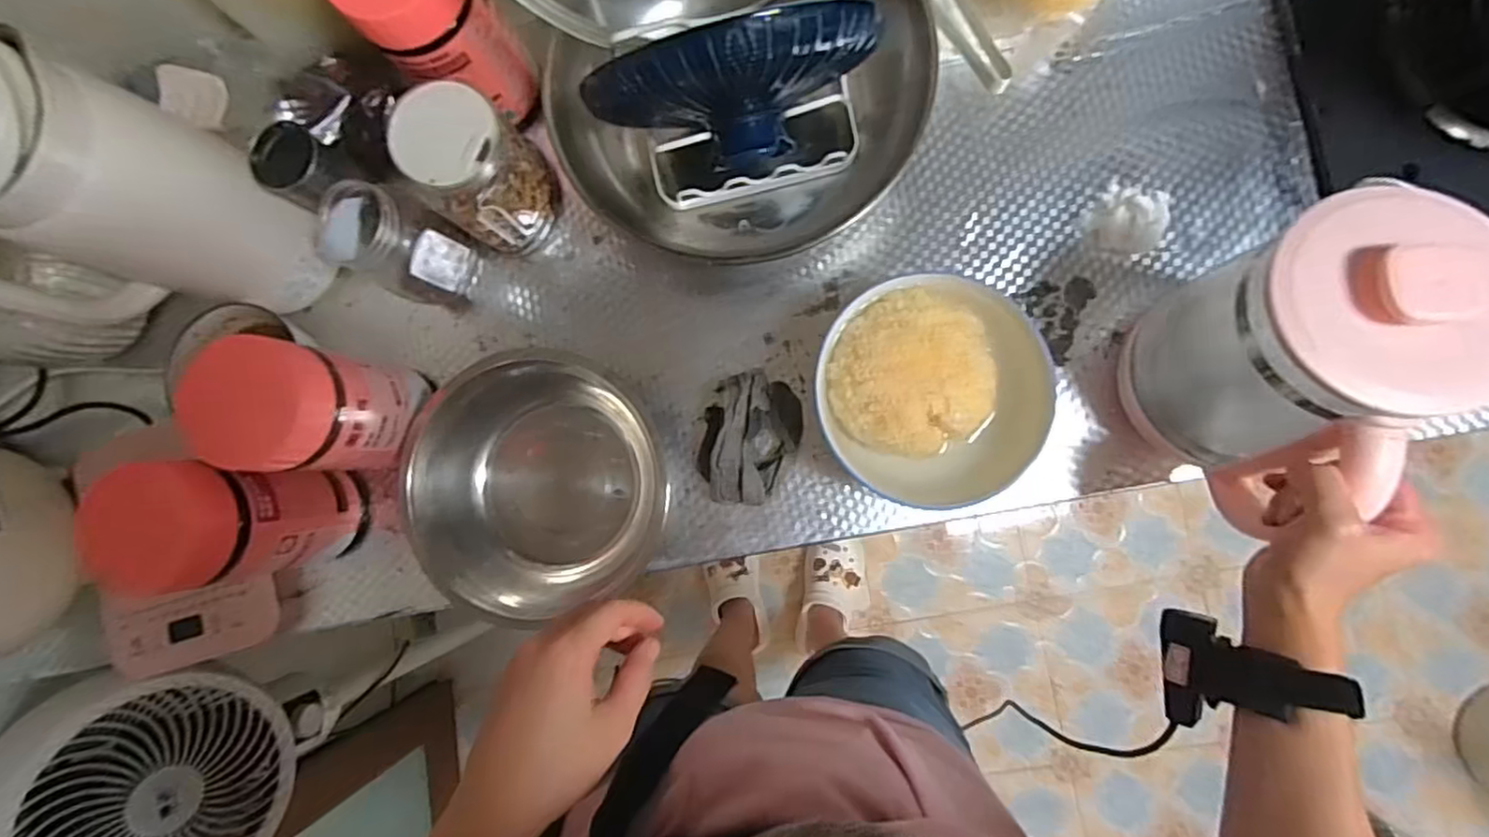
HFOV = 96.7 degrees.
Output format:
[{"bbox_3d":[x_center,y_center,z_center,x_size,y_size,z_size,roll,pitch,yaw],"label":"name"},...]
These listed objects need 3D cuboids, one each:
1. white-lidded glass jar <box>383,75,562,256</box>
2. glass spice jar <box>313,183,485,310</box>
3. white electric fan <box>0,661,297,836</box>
[{"bbox_3d":[-0.218,-0.206,0.556,0.095,0.139,0.080,-44,83,2],"label":"white-lidded glass jar"},{"bbox_3d":[-0.299,-0.150,0.580,0.085,0.112,0.075,25,89,7],"label":"glass spice jar"},{"bbox_3d":[-0.554,0.352,0.608,0.135,0.195,0.238,-21,84,4],"label":"white electric fan"}]

